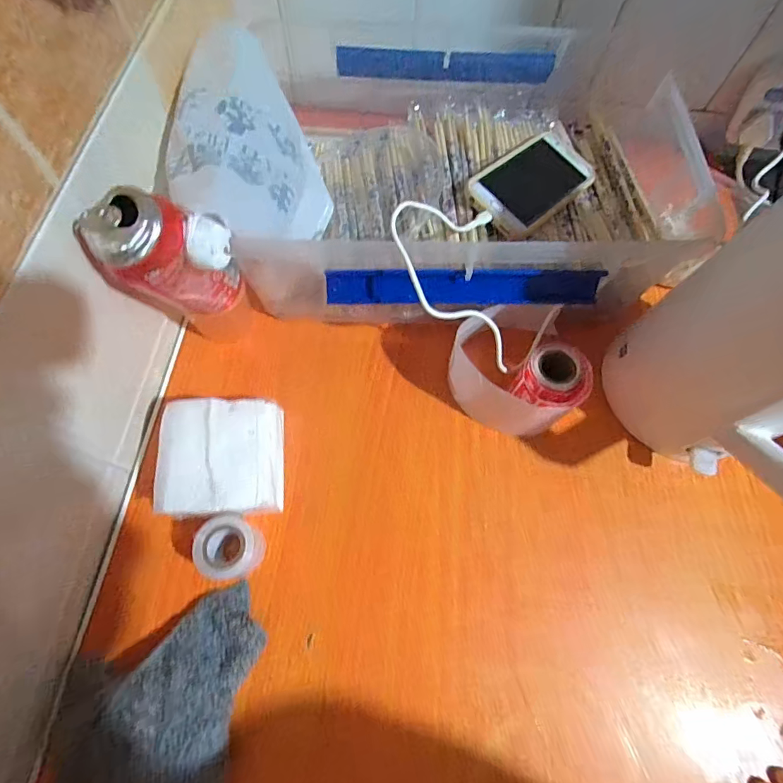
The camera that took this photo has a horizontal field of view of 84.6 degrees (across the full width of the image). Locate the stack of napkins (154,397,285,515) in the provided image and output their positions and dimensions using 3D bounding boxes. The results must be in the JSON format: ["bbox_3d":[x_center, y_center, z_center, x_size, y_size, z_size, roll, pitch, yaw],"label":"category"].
[{"bbox_3d":[-0.143,0.057,0.370,0.093,0.047,0.094,-2,68,-3],"label":"stack of napkins"}]

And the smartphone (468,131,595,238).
[{"bbox_3d":[0.141,-0.210,0.429,0.145,0.011,0.076,-40,85,-26],"label":"smartphone"}]

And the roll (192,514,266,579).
[{"bbox_3d":[-0.128,0.124,0.344,0.042,0.048,0.044,1,68,-2],"label":"roll"}]

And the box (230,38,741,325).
[{"bbox_3d":[0.082,-0.227,0.453,0.406,0.124,0.336,4,68,0],"label":"box"}]

